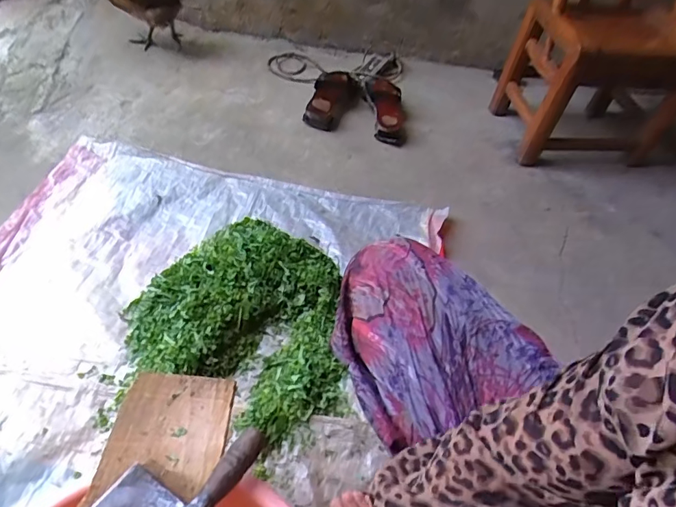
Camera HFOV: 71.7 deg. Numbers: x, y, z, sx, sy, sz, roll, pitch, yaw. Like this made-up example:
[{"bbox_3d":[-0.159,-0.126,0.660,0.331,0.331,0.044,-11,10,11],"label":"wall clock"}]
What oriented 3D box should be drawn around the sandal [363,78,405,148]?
[{"bbox_3d":[0.145,-0.419,1.380,0.102,0.067,0.268,-2,48,-11],"label":"sandal"}]

